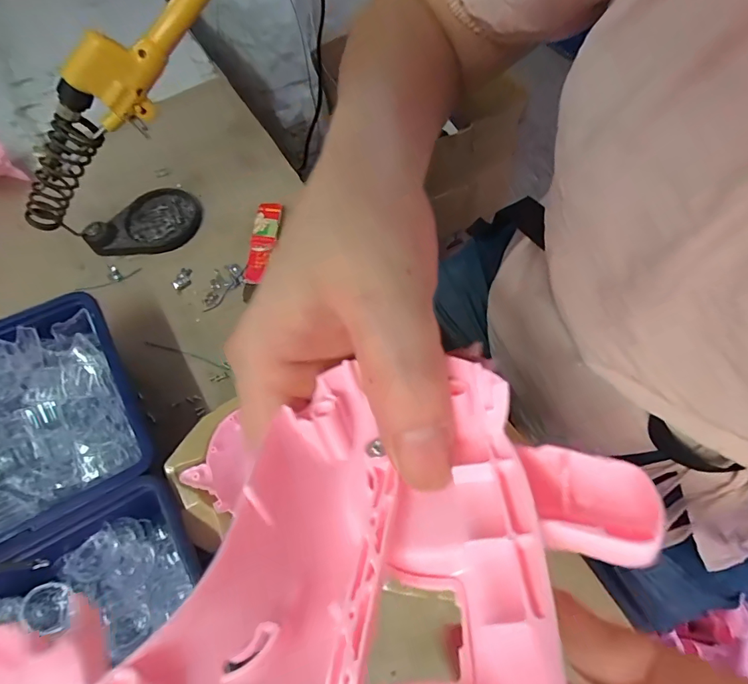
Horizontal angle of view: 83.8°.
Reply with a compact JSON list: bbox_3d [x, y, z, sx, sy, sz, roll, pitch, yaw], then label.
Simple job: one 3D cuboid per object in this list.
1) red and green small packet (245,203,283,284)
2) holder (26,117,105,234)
[{"bbox_3d":[-0.096,-0.087,0.361,0.022,0.009,0.080,4,65,4],"label":"red and green small packet"},{"bbox_3d":[-0.231,-0.123,0.310,0.091,0.032,0.025,-44,64,28],"label":"holder"}]

